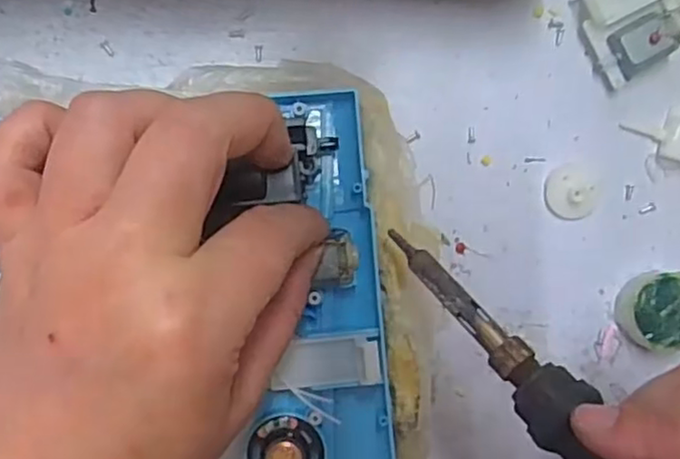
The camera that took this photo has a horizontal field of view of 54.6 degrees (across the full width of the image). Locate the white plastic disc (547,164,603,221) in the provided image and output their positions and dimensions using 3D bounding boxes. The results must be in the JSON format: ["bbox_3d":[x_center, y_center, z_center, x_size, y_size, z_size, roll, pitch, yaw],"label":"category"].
[{"bbox_3d":[0.101,-0.016,0.284,0.024,0.008,0.023,0,93,-4],"label":"white plastic disc"}]

